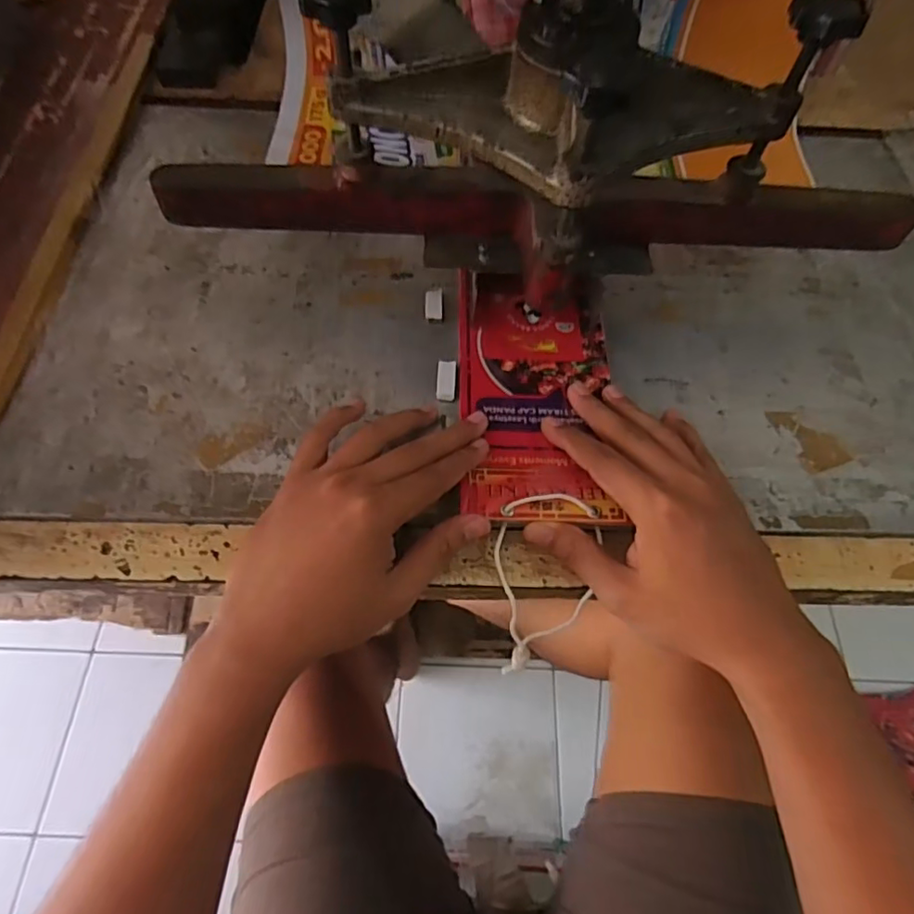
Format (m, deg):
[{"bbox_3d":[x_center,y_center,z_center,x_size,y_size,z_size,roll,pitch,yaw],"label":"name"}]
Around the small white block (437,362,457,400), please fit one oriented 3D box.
[{"bbox_3d":[-0.007,-0.051,0.395,0.013,0.006,0.028,2,63,-2],"label":"small white block"}]

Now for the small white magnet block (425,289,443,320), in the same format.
[{"bbox_3d":[-0.016,-0.111,0.425,0.012,0.004,0.027,1,63,-3],"label":"small white magnet block"}]

